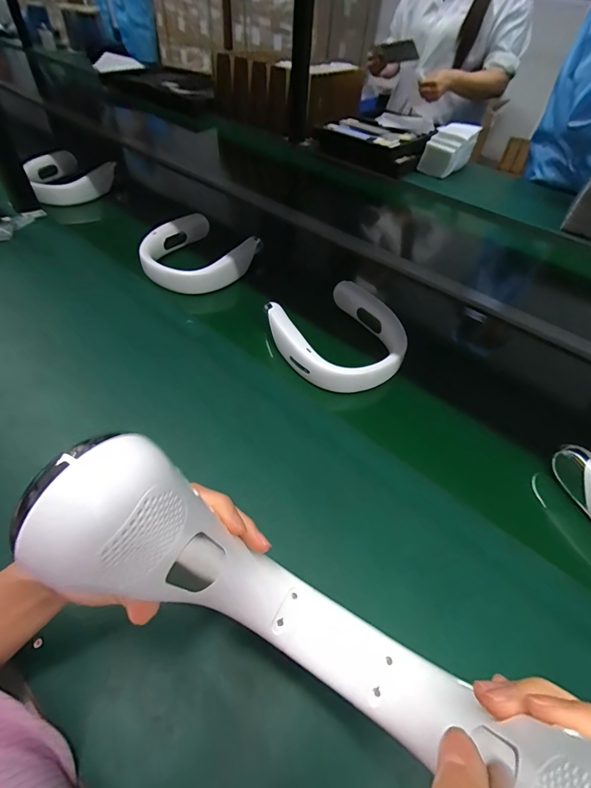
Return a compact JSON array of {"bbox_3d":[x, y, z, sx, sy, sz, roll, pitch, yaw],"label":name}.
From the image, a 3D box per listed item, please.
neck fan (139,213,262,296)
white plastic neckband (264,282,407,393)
[{"bbox_3d":[-0.180,-0.262,0.683,0.169,0.045,0.199,27,53,19],"label":"neck fan"},{"bbox_3d":[0.066,-0.084,0.573,0.187,0.063,0.187,-24,55,-22],"label":"white plastic neckband"}]

